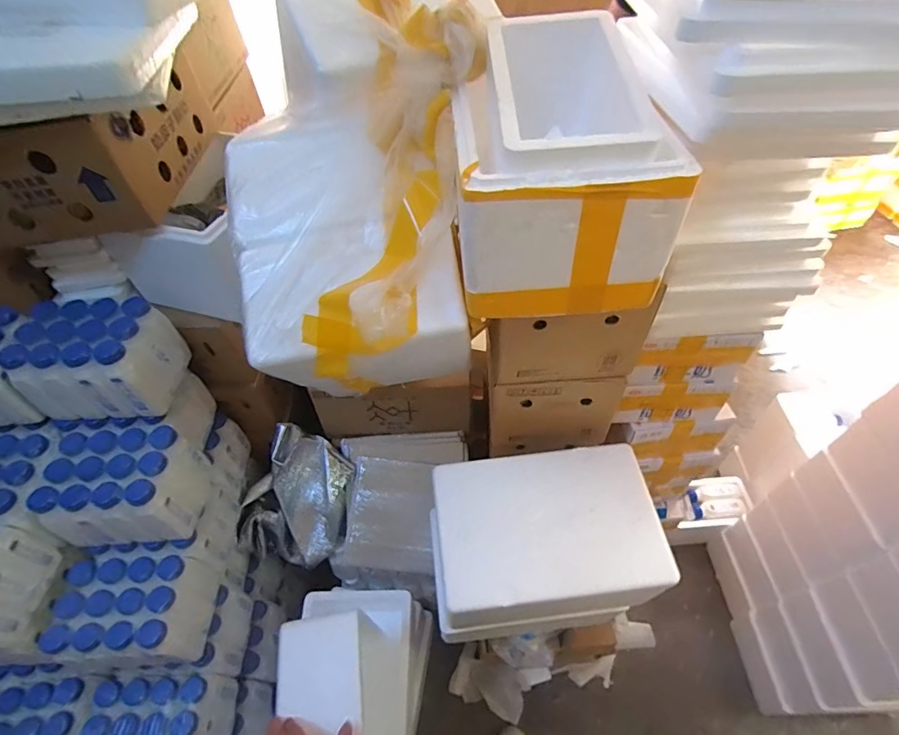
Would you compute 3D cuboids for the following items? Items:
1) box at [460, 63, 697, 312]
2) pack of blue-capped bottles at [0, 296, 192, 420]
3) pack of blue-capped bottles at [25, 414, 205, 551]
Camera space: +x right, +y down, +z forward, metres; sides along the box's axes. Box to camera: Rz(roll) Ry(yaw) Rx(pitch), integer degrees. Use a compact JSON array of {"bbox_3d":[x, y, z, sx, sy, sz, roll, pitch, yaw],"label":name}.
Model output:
[{"bbox_3d":[0.124,-0.211,0.573,0.224,0.175,0.251,-3,51,1],"label":"box"},{"bbox_3d":[-0.581,-0.011,0.789,0.220,0.158,0.142,0,51,3],"label":"pack of blue-capped bottles"},{"bbox_3d":[-0.553,0.196,0.808,0.209,0.153,0.173,-4,51,0],"label":"pack of blue-capped bottles"}]

